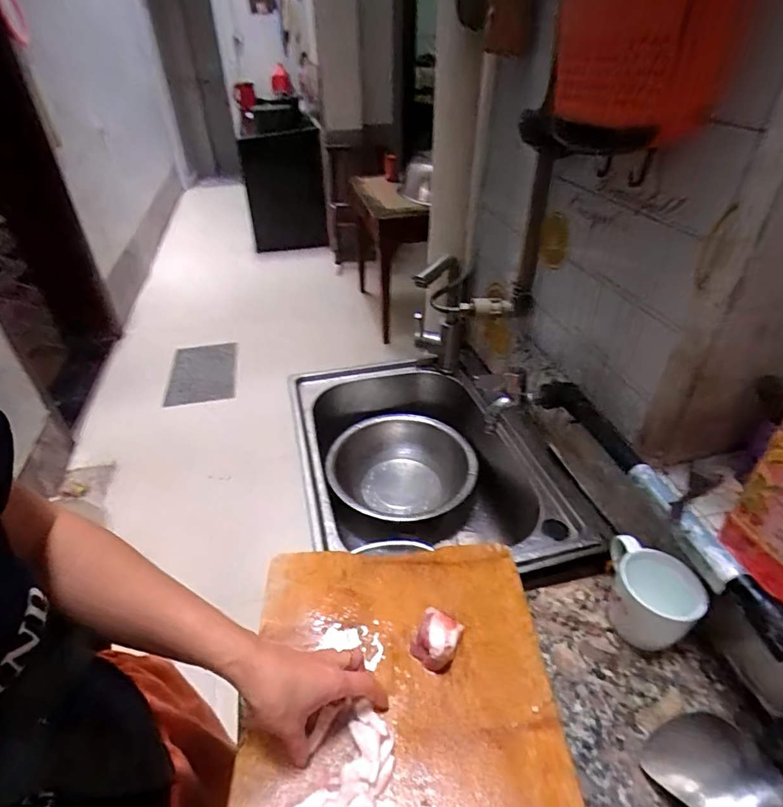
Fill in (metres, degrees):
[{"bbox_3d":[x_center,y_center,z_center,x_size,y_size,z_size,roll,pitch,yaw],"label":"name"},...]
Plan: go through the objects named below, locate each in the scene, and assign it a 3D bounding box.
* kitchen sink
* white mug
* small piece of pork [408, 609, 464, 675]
[{"bbox_3d":[0.063,0.145,0.870,0.396,0.226,0.532,-10,39,-12],"label":"kitchen sink"},{"bbox_3d":[0.271,0.208,0.522,0.076,0.084,0.108,-24,43,-27],"label":"white mug"},{"bbox_3d":[0.046,0.245,0.494,0.044,0.026,0.049,19,42,25],"label":"small piece of pork"}]

